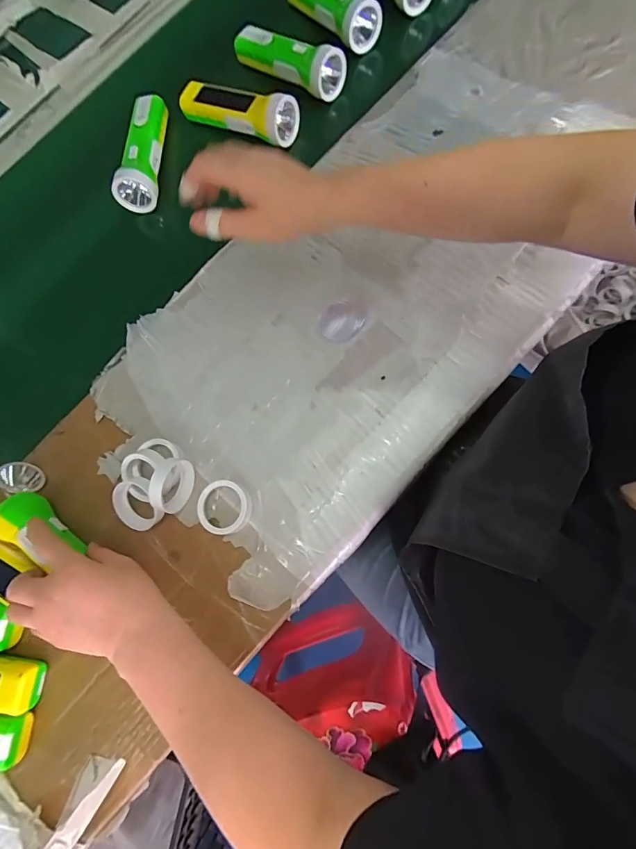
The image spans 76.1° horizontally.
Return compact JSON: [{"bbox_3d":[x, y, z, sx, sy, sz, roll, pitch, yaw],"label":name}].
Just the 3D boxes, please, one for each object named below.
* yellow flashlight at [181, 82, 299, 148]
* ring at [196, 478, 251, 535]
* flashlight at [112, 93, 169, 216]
[{"bbox_3d":[-0.096,-0.385,0.494,0.148,0.046,0.040,25,80,14],"label":"yellow flashlight"},{"bbox_3d":[-0.094,0.084,0.409,0.051,0.014,0.052,-2,75,8],"label":"ring"},{"bbox_3d":[-0.215,-0.335,0.501,0.049,0.042,0.132,2,76,9],"label":"flashlight"}]

